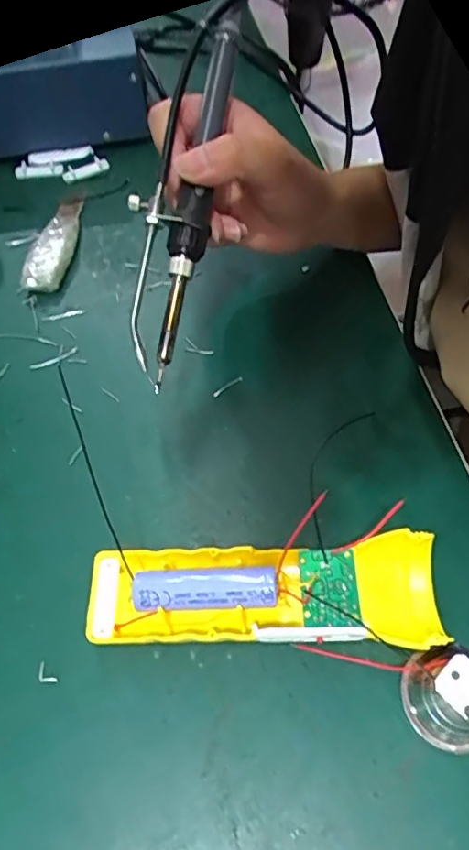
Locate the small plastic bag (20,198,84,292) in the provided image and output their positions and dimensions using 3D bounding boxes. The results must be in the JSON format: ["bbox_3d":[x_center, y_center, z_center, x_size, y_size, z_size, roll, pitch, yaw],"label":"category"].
[{"bbox_3d":[-0.128,-0.131,0.414,0.029,0.015,0.091,2,59,3],"label":"small plastic bag"}]

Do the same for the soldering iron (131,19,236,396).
[{"bbox_3d":[-0.030,-0.113,0.290,0.034,0.017,0.181,12,90,9],"label":"soldering iron"}]

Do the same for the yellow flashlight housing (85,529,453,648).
[{"bbox_3d":[0.014,0.080,0.274,0.165,0.033,0.047,-3,59,0],"label":"yellow flashlight housing"}]

